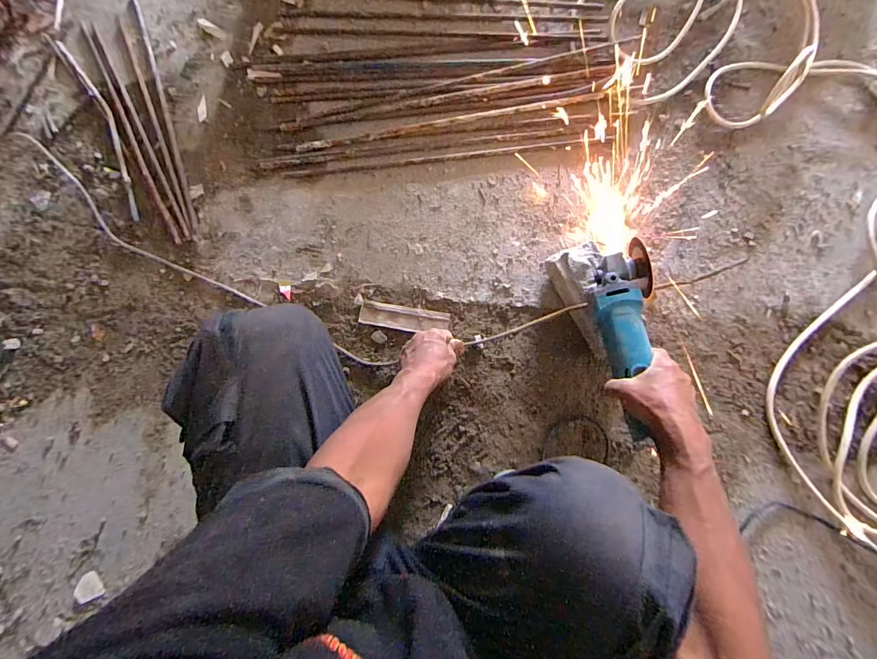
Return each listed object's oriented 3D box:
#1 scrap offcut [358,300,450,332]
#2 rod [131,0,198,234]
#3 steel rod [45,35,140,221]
[{"bbox_3d":[-0.061,-0.020,0.694,0.159,0.007,0.042,10,83,4],"label":"scrap offcut"},{"bbox_3d":[-0.550,-0.445,0.782,0.017,0.007,0.553,-20,82,0],"label":"rod"},{"bbox_3d":[-0.679,-0.422,0.786,0.054,0.008,0.449,-29,82,-1],"label":"steel rod"}]

